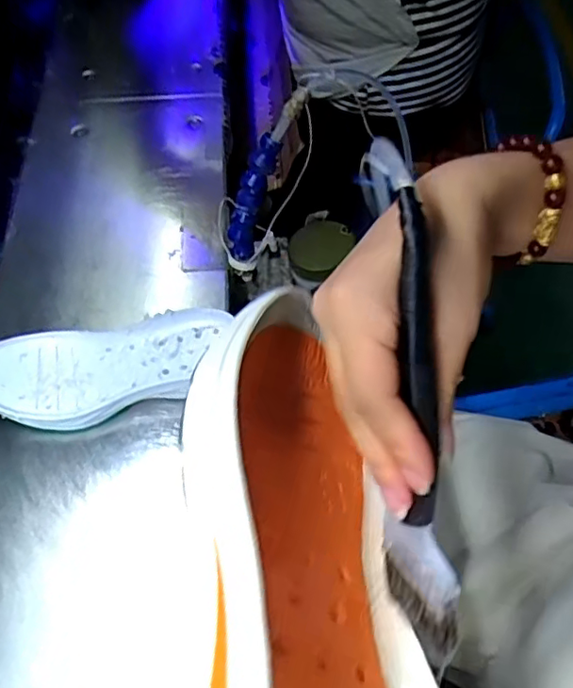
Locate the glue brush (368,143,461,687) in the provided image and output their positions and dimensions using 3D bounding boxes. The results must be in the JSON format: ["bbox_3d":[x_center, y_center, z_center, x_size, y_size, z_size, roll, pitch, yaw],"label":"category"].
[{"bbox_3d":[0.047,0.025,0.212,0.020,0.034,0.190,-7,104,-5],"label":"glue brush"}]

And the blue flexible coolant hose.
[{"bbox_3d":[-0.023,-0.136,0.487,0.023,0.166,0.023,-26,65,-40],"label":"blue flexible coolant hose"}]

